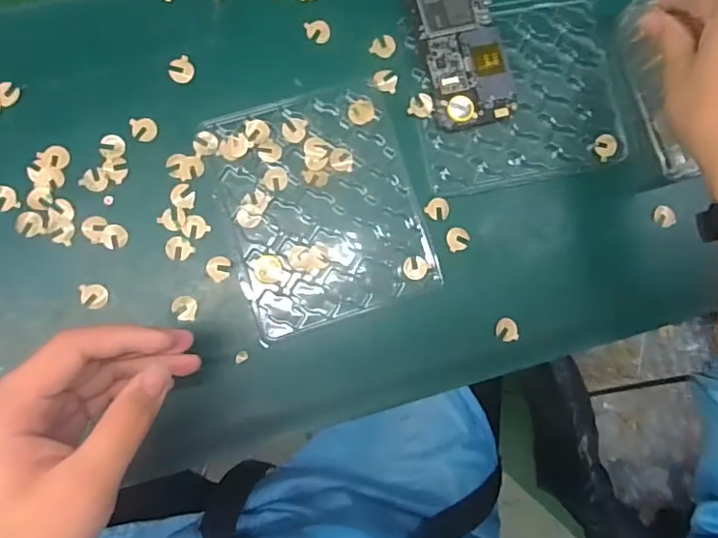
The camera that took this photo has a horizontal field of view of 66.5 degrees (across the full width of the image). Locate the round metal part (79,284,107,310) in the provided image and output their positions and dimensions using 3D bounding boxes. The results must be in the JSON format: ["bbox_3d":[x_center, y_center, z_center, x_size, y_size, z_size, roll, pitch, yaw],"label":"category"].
[{"bbox_3d":[-0.190,0.020,0.393,0.018,0.004,0.018,1,84,-7],"label":"round metal part"}]

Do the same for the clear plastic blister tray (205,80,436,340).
[{"bbox_3d":[-0.028,-0.048,0.413,0.141,0.006,0.169,-17,86,-8],"label":"clear plastic blister tray"}]

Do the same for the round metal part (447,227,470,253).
[{"bbox_3d":[0.077,-0.023,0.425,0.018,0.004,0.018,1,84,-7],"label":"round metal part"}]

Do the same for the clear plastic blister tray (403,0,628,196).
[{"bbox_3d":[0.128,-0.142,0.437,0.168,0.011,0.143,-10,85,-8],"label":"clear plastic blister tray"}]

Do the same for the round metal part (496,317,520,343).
[{"bbox_3d":[0.115,0.047,0.424,0.016,0.004,0.018,-20,87,-9],"label":"round metal part"}]

